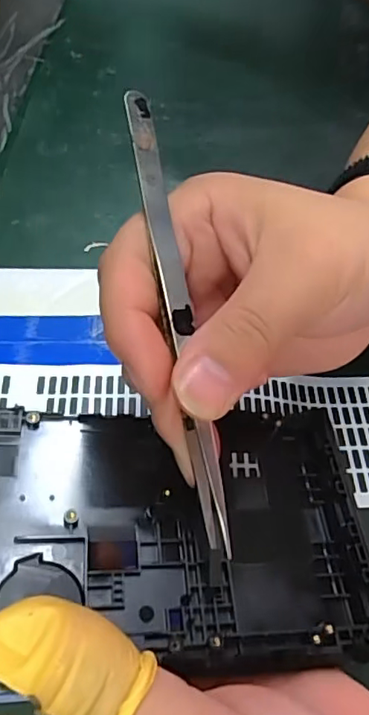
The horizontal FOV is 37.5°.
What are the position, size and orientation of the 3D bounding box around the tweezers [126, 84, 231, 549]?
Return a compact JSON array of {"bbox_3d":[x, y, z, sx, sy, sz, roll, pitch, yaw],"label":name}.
[{"bbox_3d":[-0.003,-0.015,0.151,0.008,0.007,0.130,-9,78,-9],"label":"tweezers"}]

